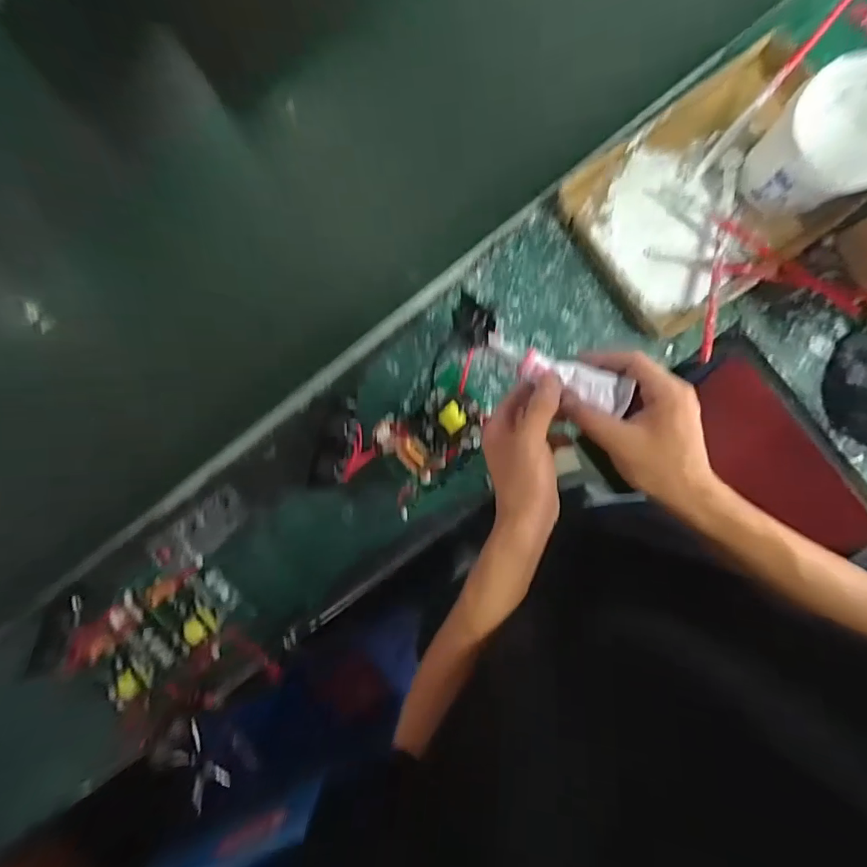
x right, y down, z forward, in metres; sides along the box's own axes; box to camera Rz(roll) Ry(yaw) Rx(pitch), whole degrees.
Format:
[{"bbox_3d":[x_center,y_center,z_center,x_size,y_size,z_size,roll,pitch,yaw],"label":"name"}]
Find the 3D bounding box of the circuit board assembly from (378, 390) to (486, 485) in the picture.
[{"bbox_3d":[-0.004,-0.002,0.627,0.136,0.034,0.106,-36,87,8],"label":"circuit board assembly"}]

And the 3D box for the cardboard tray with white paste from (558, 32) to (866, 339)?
[{"bbox_3d":[0.353,-0.305,0.578,0.322,0.034,0.242,-35,87,8],"label":"cardboard tray with white paste"}]

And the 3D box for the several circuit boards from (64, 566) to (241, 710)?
[{"bbox_3d":[-0.406,0.291,0.672,0.246,0.047,0.189,-32,88,8],"label":"several circuit boards"}]

